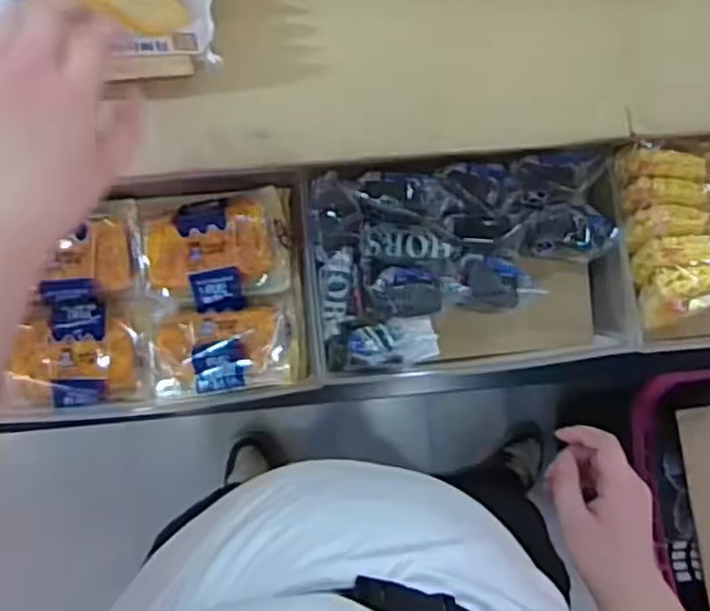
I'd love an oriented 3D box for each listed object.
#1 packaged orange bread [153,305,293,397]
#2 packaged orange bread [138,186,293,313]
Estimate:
[{"bbox_3d":[-0.124,0.042,0.693,0.126,0.049,0.075,-4,85,-7],"label":"packaged orange bread"},{"bbox_3d":[-0.130,-0.052,0.693,0.133,0.046,0.109,-6,86,-7],"label":"packaged orange bread"}]

